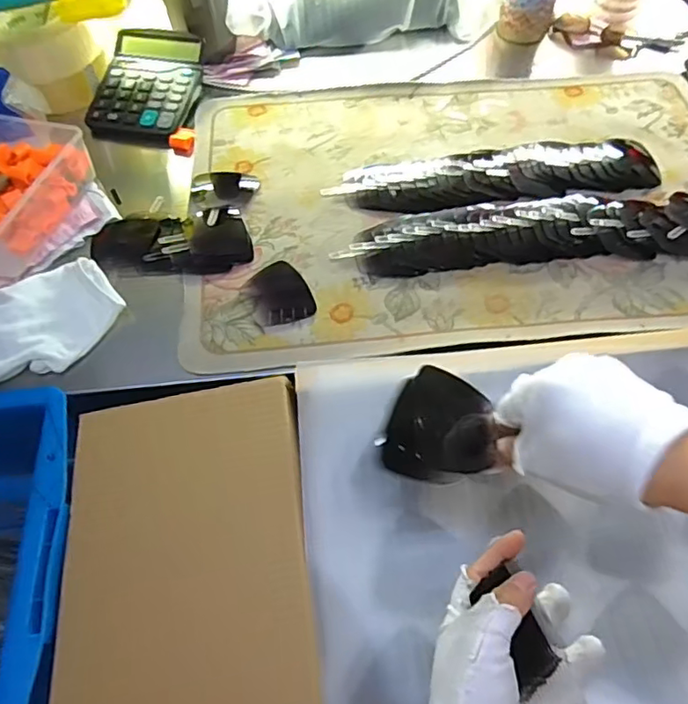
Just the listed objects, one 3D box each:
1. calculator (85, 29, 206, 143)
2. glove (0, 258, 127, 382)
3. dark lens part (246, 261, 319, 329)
[{"bbox_3d":[-0.242,-0.333,0.703,0.128,0.037,0.155,12,60,8],"label":"calculator"},{"bbox_3d":[-0.288,-0.019,0.526,0.160,0.024,0.100,-27,62,-14],"label":"glove"},{"bbox_3d":[-0.062,-0.056,0.543,0.054,0.004,0.071,-18,60,-10],"label":"dark lens part"}]

